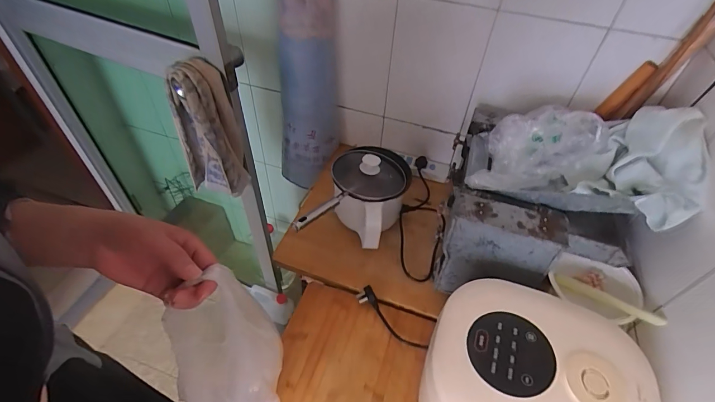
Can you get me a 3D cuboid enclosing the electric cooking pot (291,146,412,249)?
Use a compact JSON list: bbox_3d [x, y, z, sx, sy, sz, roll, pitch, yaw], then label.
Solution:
[{"bbox_3d":[0.002,0.020,0.780,0.161,0.175,0.293,18,50,13],"label":"electric cooking pot"}]

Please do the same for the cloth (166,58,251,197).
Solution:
[{"bbox_3d":[-0.312,-0.136,0.763,0.114,0.299,0.085,22,51,16],"label":"cloth"}]

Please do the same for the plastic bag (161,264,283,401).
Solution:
[{"bbox_3d":[-0.152,0.190,0.437,0.106,0.270,0.071,1,26,-3],"label":"plastic bag"}]

